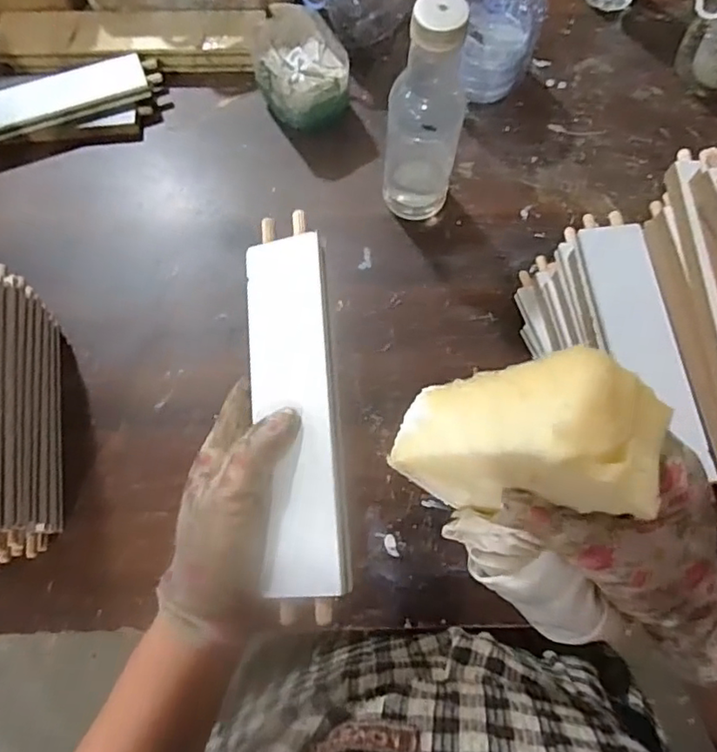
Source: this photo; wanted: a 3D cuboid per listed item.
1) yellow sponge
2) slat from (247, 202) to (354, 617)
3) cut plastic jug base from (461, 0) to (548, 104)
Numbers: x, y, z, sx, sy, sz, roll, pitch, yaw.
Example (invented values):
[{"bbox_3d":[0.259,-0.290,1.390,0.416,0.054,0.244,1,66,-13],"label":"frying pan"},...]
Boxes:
[{"bbox_3d":[0.063,0.025,0.239,0.100,0.039,0.053,-11,63,44],"label":"yellow sponge"},{"bbox_3d":[-0.034,0.016,0.316,0.045,0.016,0.212,-6,77,-2],"label":"slat"},{"bbox_3d":[0.132,-0.341,0.596,0.096,0.102,0.085,-10,71,-3],"label":"cut plastic jug base"}]

